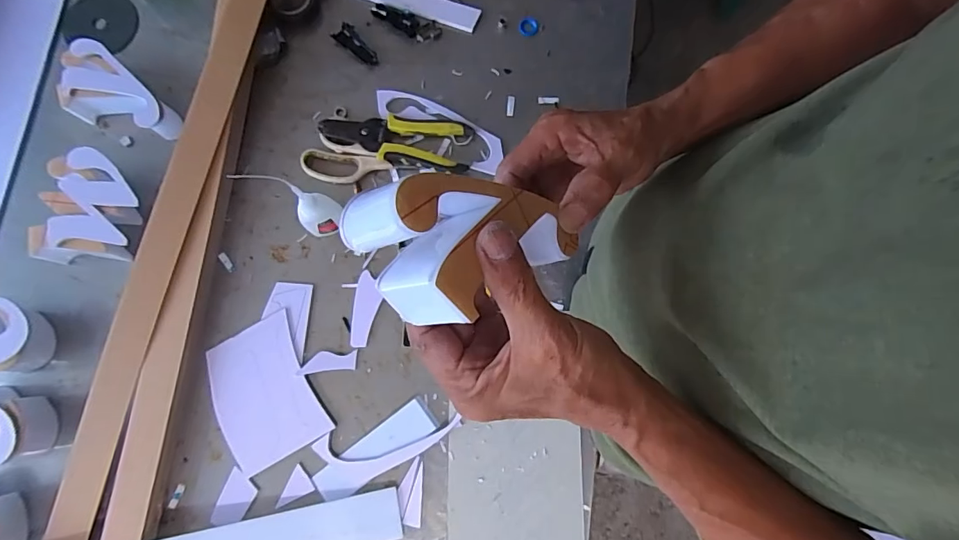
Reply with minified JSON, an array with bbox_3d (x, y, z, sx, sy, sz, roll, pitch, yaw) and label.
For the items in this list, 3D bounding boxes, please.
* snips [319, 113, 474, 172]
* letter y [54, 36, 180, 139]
[{"bbox_3d":[-0.098,-0.153,0.562,0.172,0.020,0.061,7,79,2],"label":"snips"},{"bbox_3d":[-0.412,-0.191,0.553,0.136,0.053,0.075,35,81,7],"label":"letter y"}]

